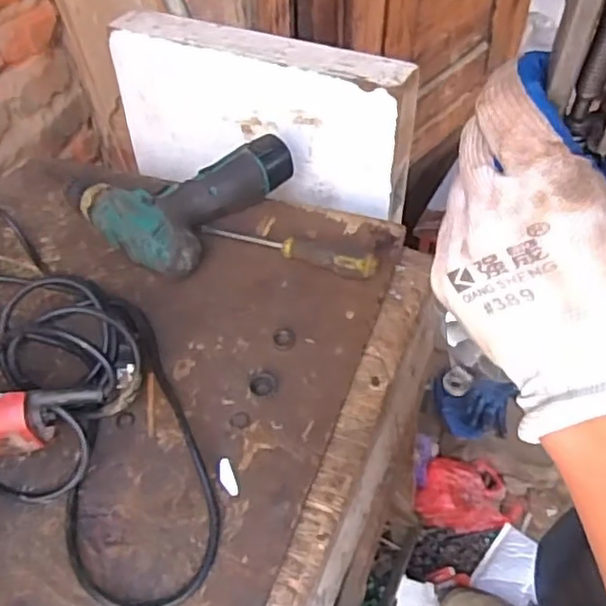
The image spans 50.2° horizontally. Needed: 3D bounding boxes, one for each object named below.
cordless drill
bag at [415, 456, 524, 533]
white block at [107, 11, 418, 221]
[{"bbox_3d":[-0.137,-0.119,0.685,0.178,0.066,0.192,27,55,23],"label":"cordless drill"},{"bbox_3d":[0.334,0.388,1.325,0.219,0.063,0.144,-3,49,-1],"label":"bag"},{"bbox_3d":[-0.054,-0.218,0.763,0.358,0.177,0.070,17,52,16],"label":"white block"}]

